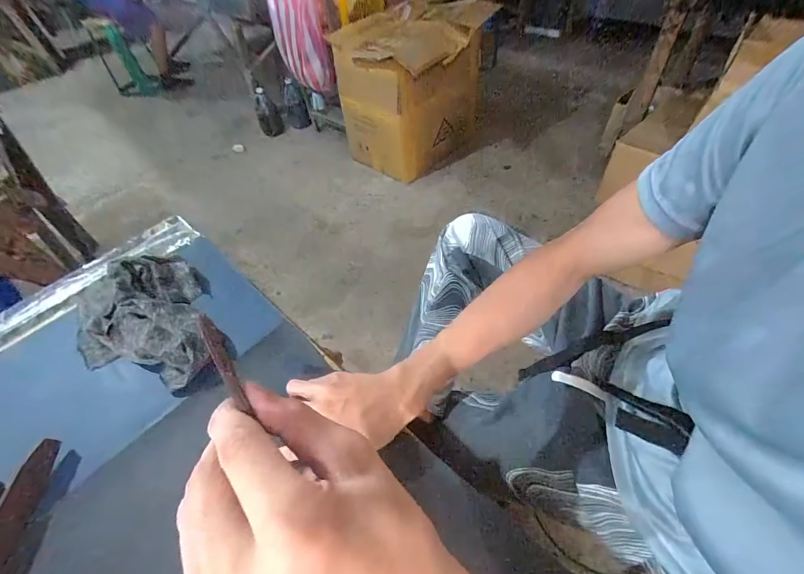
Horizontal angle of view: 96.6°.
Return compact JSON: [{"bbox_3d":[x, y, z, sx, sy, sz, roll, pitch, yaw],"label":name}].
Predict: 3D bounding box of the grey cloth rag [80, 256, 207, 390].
[{"bbox_3d":[-0.353,0.046,0.486,0.178,0.046,0.231,-21,52,-12],"label":"grey cloth rag"}]

